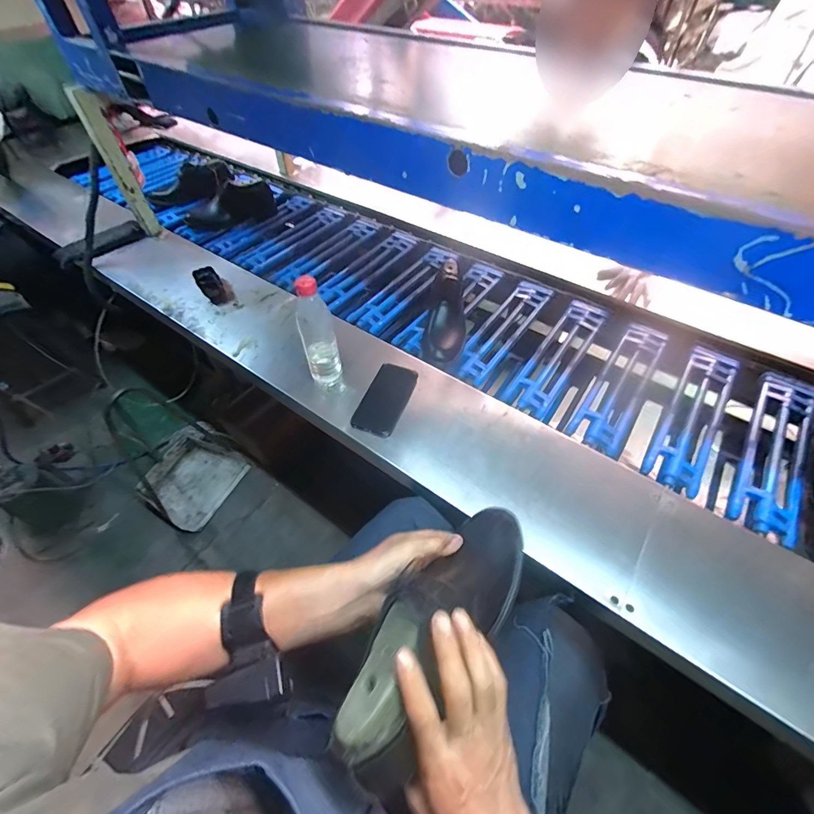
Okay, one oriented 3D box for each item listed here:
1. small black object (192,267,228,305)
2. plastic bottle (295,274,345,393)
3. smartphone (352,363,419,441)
[{"bbox_3d":[-0.492,-0.307,0.978,0.055,0.021,0.133,-24,67,-23],"label":"small black object"},{"bbox_3d":[-0.158,-0.126,0.702,0.063,0.234,0.052,-13,53,-8],"label":"plastic bottle"},{"bbox_3d":[-0.041,-0.016,0.743,0.082,0.014,0.160,21,59,11],"label":"smartphone"}]

